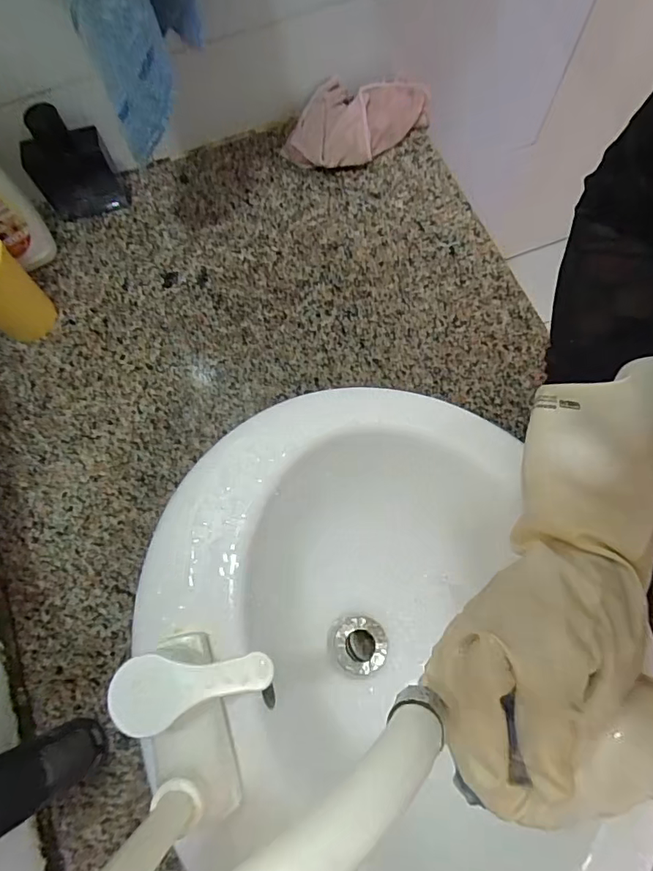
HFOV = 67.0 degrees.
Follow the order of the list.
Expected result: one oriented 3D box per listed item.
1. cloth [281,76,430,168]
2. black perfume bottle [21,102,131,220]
[{"bbox_3d":[0.036,-0.381,0.598,0.099,0.040,0.161,41,78,13],"label":"cloth"},{"bbox_3d":[-0.280,-0.296,0.540,0.080,0.116,0.036,-14,73,-2],"label":"black perfume bottle"}]

